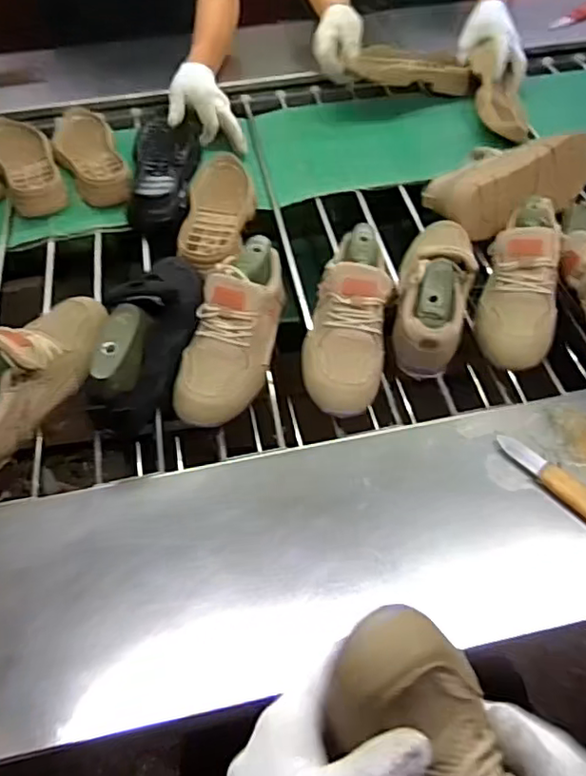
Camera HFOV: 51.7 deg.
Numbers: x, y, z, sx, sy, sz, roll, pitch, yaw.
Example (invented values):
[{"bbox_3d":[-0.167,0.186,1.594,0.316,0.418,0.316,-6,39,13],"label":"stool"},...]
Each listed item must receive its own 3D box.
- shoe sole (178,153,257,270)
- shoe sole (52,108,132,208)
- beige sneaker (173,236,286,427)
[{"bbox_3d":[-0.111,-0.271,0.929,0.098,0.034,0.276,2,54,1],"label":"shoe sole"},{"bbox_3d":[-0.340,-0.389,1.013,0.098,0.034,0.276,-18,56,-13],"label":"shoe sole"},{"bbox_3d":[-0.068,-0.071,0.731,0.086,0.110,0.254,14,55,10],"label":"beige sneaker"}]

